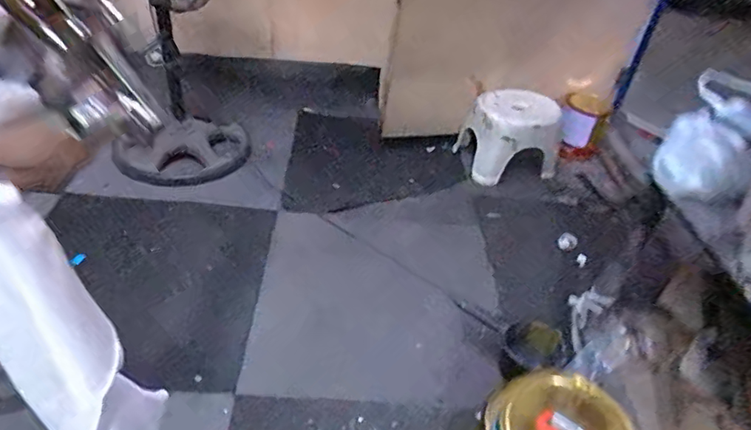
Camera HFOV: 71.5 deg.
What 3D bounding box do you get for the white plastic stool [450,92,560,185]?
[{"bbox_3d":[0.449,-0.250,1.757,0.323,0.257,0.228,-4,40,-15],"label":"white plastic stool"}]

